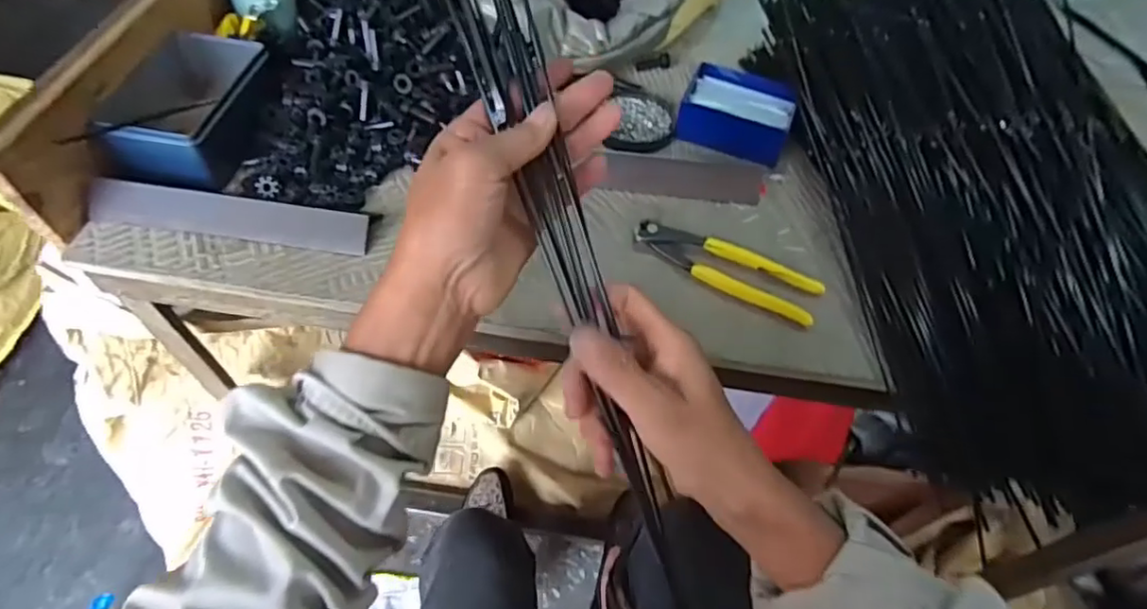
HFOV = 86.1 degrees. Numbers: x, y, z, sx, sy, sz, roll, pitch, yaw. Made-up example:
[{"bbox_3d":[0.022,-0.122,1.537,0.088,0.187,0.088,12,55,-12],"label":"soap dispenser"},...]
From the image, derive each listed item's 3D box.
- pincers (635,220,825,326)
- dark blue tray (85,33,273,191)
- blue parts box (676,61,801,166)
[{"bbox_3d":[0.129,-0.032,0.524,0.160,0.013,0.052,24,57,14],"label":"pincers"},{"bbox_3d":[-0.351,-0.185,0.573,0.105,0.059,0.171,4,55,0],"label":"dark blue tray"},{"bbox_3d":[0.168,-0.197,0.633,0.108,0.038,0.082,18,56,10],"label":"blue parts box"}]

